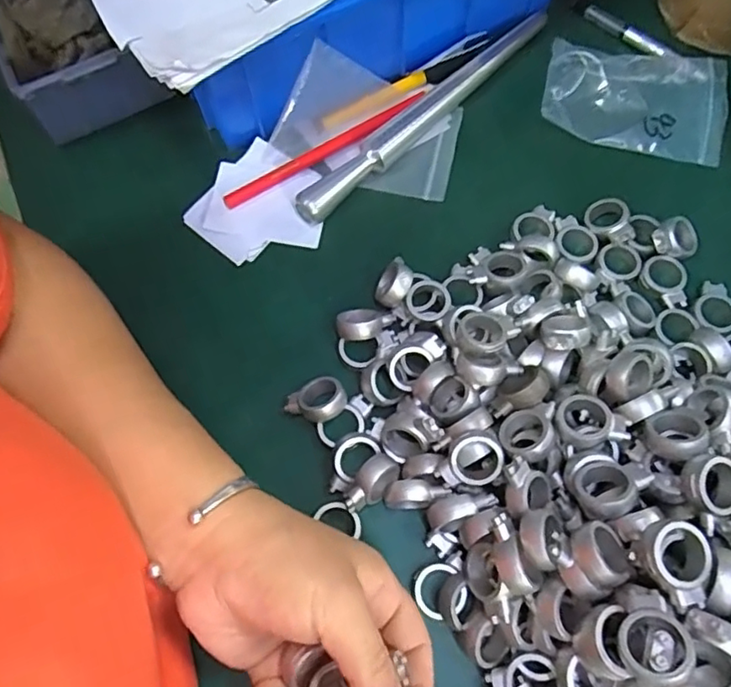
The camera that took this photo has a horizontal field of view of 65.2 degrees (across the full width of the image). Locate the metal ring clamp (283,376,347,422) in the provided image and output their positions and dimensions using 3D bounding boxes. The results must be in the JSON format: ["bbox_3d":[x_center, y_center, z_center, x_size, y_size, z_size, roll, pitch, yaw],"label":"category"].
[{"bbox_3d":[-0.028,0.032,0.316,0.033,0.016,0.025,-19,69,-5],"label":"metal ring clamp"}]

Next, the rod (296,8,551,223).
[{"bbox_3d":[0.043,-0.158,0.385,0.230,0.021,0.017,-43,73,-13],"label":"rod"}]

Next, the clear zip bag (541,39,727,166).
[{"bbox_3d":[0.184,-0.167,0.388,0.118,0.011,0.079,10,69,6],"label":"clear zip bag"}]

